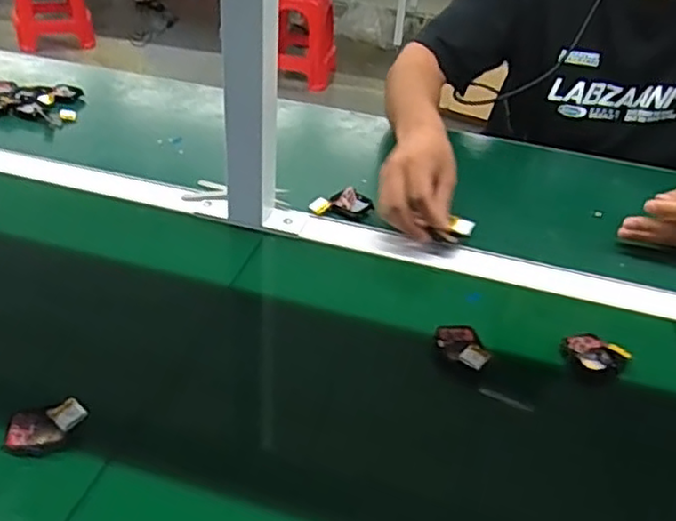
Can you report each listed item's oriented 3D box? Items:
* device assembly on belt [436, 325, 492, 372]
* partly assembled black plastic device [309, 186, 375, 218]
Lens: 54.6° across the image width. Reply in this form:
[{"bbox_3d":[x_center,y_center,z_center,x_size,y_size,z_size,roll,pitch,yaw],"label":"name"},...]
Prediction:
[{"bbox_3d":[0.107,0.073,0.555,0.037,0.009,0.055,-8,37,-17],"label":"device assembly on belt"},{"bbox_3d":[0.004,-0.066,0.733,0.068,0.027,0.034,2,35,-3],"label":"partly assembled black plastic device"}]

